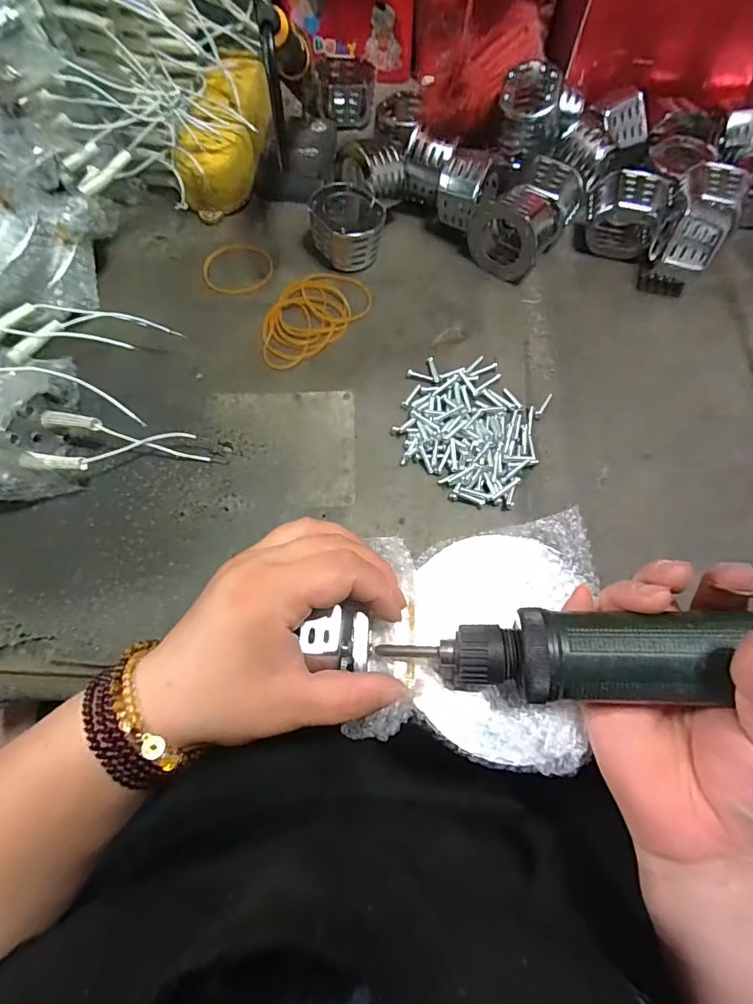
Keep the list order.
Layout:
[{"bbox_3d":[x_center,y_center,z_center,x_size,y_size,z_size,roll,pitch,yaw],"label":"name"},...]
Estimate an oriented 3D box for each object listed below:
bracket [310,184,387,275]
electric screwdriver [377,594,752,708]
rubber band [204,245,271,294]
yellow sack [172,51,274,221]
[{"bbox_3d":[-0.022,-0.224,0.380,0.057,0.035,0.064,7,66,2],"label":"bracket"},{"bbox_3d":[0.126,0.071,0.214,0.234,0.036,0.047,-3,66,8],"label":"electric screwdriver"},{"bbox_3d":[-0.111,-0.187,0.379,0.054,0.004,0.052,1,66,-1],"label":"rubber band"},{"bbox_3d":[-0.126,-0.315,0.404,0.057,0.058,0.157,7,66,2],"label":"yellow sack"}]

